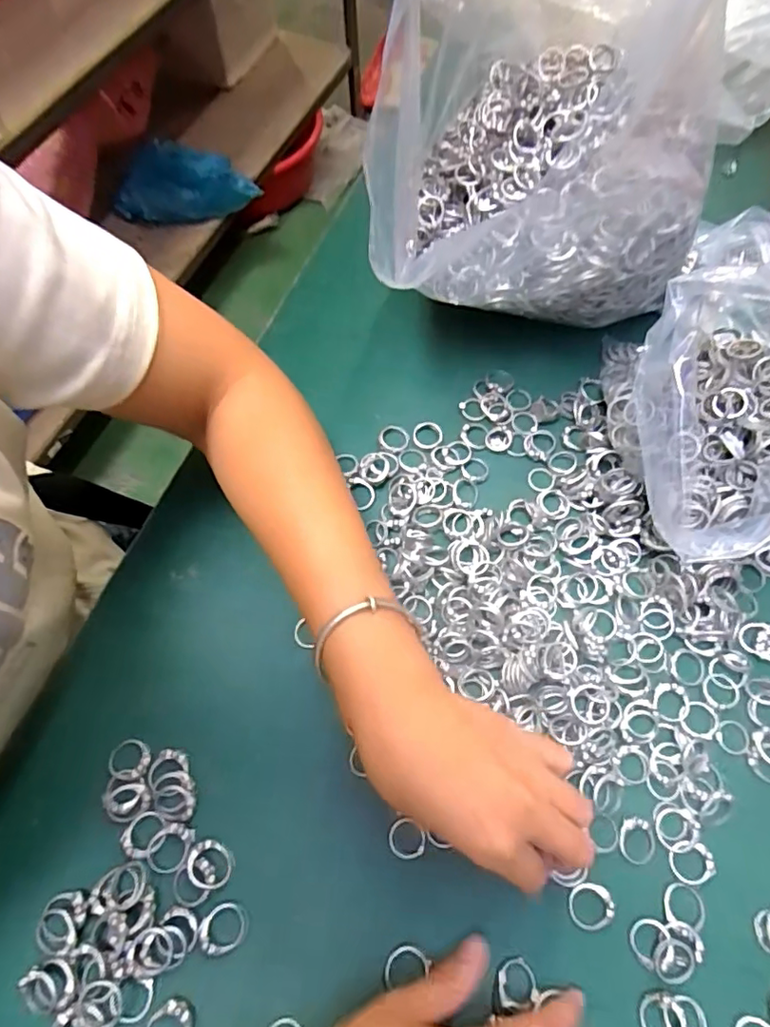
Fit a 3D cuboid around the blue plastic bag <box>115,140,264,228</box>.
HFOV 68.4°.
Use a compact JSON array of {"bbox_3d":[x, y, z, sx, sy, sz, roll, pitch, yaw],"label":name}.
[{"bbox_3d":[-0.401,-0.679,1.166,0.257,0.104,0.122,-1,65,0],"label":"blue plastic bag"}]

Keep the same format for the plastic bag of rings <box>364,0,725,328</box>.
[{"bbox_3d":[0.102,-0.256,0.341,0.201,0.239,0.171,0,65,0],"label":"plastic bag of rings"}]

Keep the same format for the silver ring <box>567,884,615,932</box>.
[{"bbox_3d":[0.107,0.204,0.294,0.022,0.004,0.020,0,65,0],"label":"silver ring"}]

